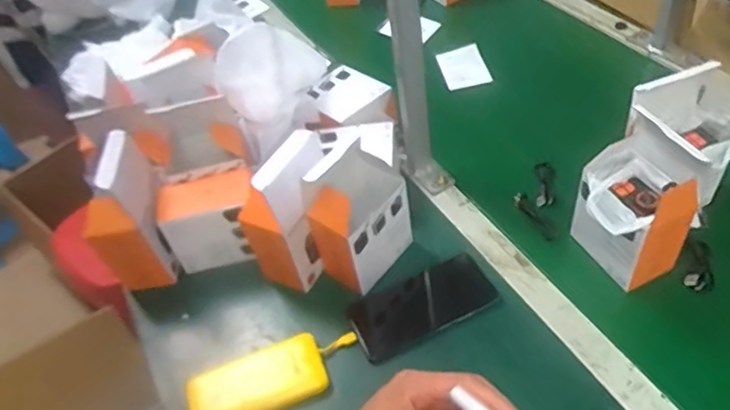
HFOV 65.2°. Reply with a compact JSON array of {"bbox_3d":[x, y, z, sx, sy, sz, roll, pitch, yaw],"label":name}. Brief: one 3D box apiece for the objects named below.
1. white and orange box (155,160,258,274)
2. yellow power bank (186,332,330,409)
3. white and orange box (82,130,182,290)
[{"bbox_3d":[-0.185,0.010,0.691,0.110,0.117,0.072,-13,46,-1],"label":"white and orange box"},{"bbox_3d":[-0.113,0.185,0.596,0.140,0.022,0.069,-21,47,-9],"label":"yellow power bank"},{"bbox_3d":[-0.281,0.007,0.677,0.074,0.173,0.097,-15,46,-3],"label":"white and orange box"}]

